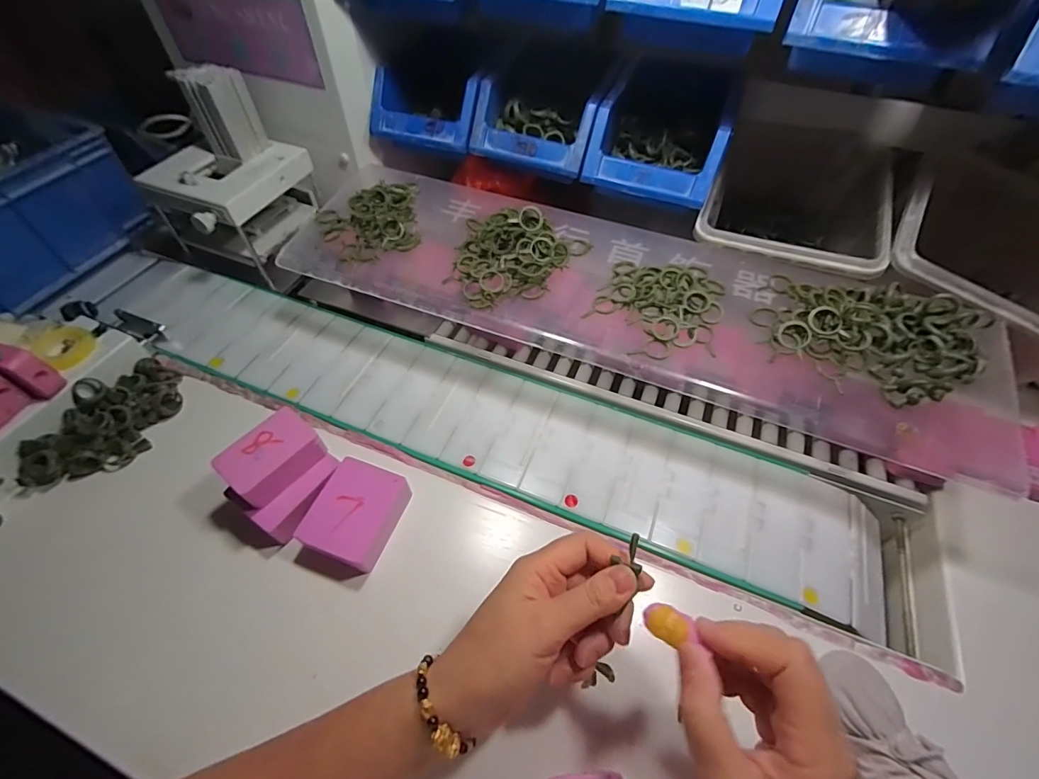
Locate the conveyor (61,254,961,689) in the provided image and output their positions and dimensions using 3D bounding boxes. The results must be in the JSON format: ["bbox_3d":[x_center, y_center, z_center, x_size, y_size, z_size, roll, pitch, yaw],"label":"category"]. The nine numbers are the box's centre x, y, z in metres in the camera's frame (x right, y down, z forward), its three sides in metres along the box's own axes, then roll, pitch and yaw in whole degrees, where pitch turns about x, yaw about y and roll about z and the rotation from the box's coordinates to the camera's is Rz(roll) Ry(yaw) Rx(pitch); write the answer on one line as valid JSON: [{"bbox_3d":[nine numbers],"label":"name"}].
[{"bbox_3d":[-0.058,0.006,0.462,0.853,0.038,0.170,19,57,13],"label":"conveyor"}]

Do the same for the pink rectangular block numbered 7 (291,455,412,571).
[{"bbox_3d":[-0.132,0.101,0.369,0.060,0.028,0.074,17,57,12],"label":"pink rectangular block numbered 7"}]

